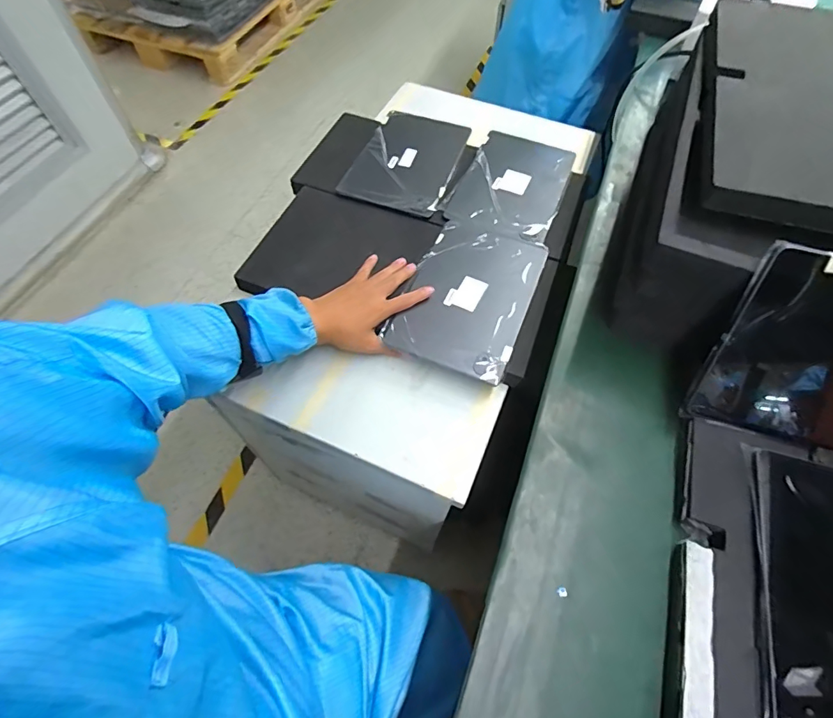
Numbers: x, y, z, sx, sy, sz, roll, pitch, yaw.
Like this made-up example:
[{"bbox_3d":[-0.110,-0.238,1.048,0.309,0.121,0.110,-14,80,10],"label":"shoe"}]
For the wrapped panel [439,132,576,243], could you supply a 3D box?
[{"bbox_3d":[0.169,-0.308,0.778,0.168,0.024,0.253,20,57,16],"label":"wrapped panel"}]

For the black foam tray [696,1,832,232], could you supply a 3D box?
[{"bbox_3d":[0.448,-0.266,0.468,0.267,0.025,0.380,17,64,10],"label":"black foam tray"}]

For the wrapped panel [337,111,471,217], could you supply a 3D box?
[{"bbox_3d":[-0.016,-0.361,0.800,0.171,0.022,0.251,17,62,8],"label":"wrapped panel"}]

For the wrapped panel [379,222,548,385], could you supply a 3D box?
[{"bbox_3d":[0.078,-0.098,0.647,0.165,0.009,0.247,21,62,10],"label":"wrapped panel"}]

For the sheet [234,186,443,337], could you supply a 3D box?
[{"bbox_3d":[-0.120,-0.169,0.691,0.249,0.018,0.220,20,62,9],"label":"sheet"}]

